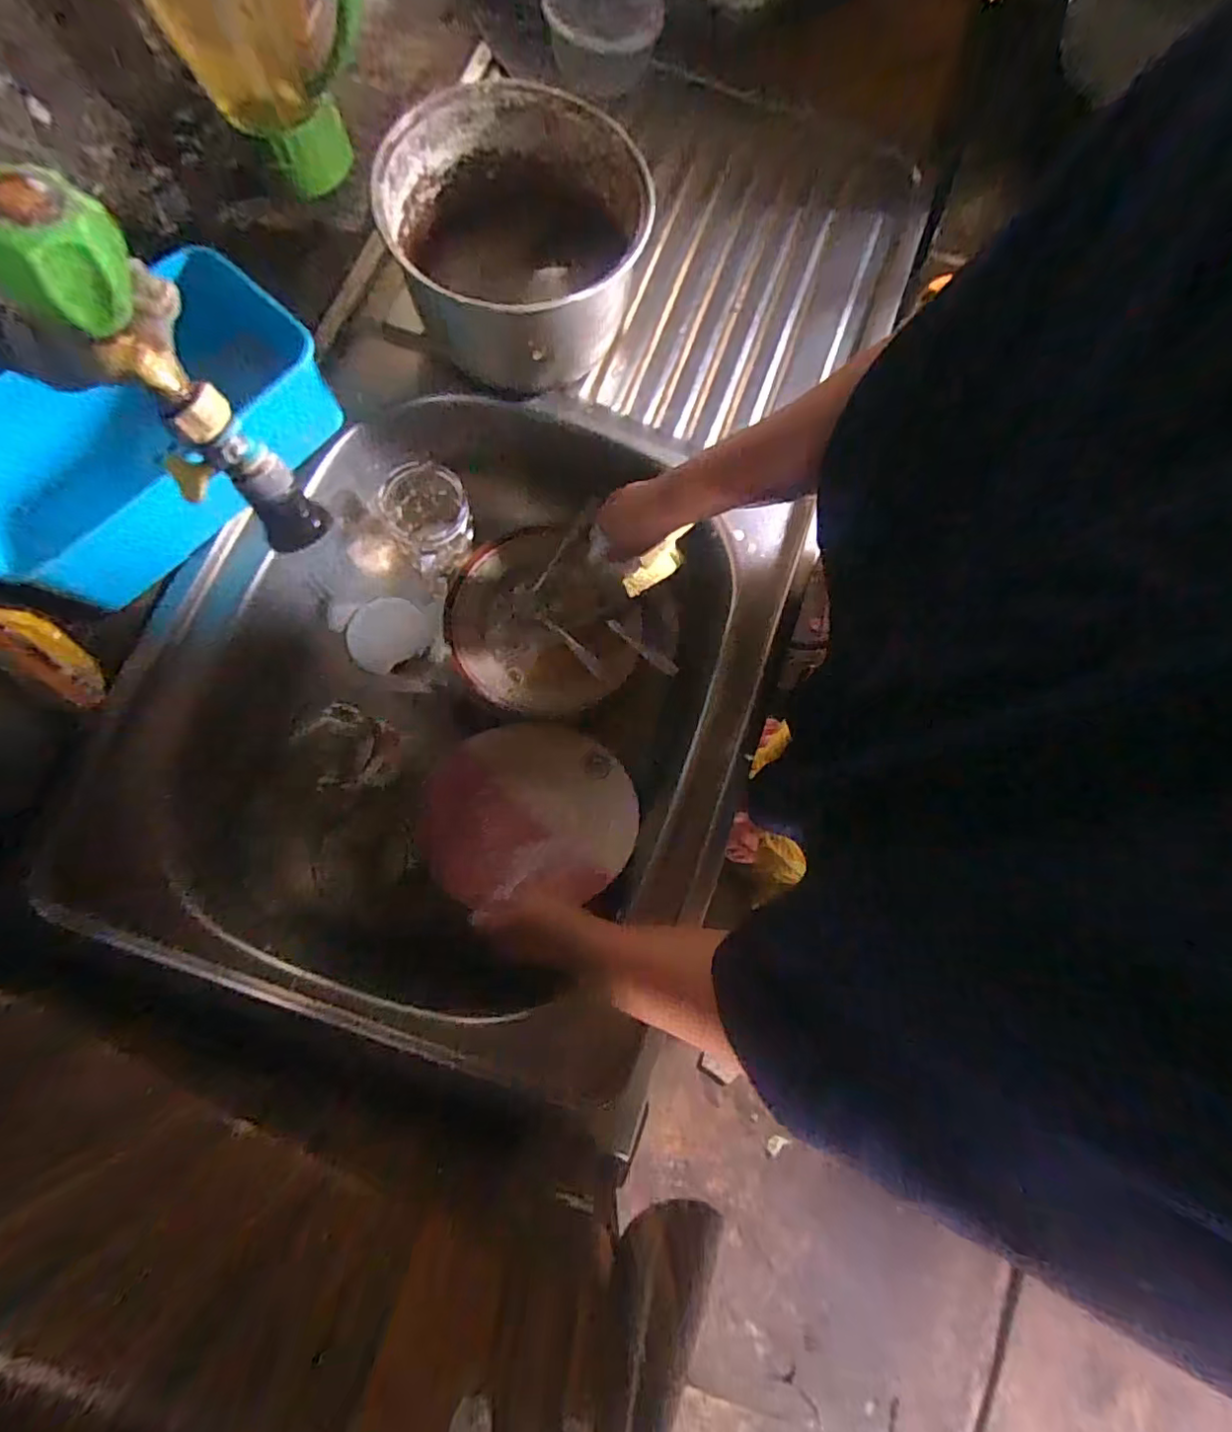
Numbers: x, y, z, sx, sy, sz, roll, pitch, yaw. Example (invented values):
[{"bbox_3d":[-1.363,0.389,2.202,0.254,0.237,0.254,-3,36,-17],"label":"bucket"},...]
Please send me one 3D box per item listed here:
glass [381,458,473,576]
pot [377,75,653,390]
[{"bbox_3d":[-0.177,-0.185,0.582,0.074,0.106,0.085,-26,79,-5],"label":"glass"},{"bbox_3d":[-0.075,-0.384,0.501,0.201,0.136,0.194,0,77,0],"label":"pot"}]

